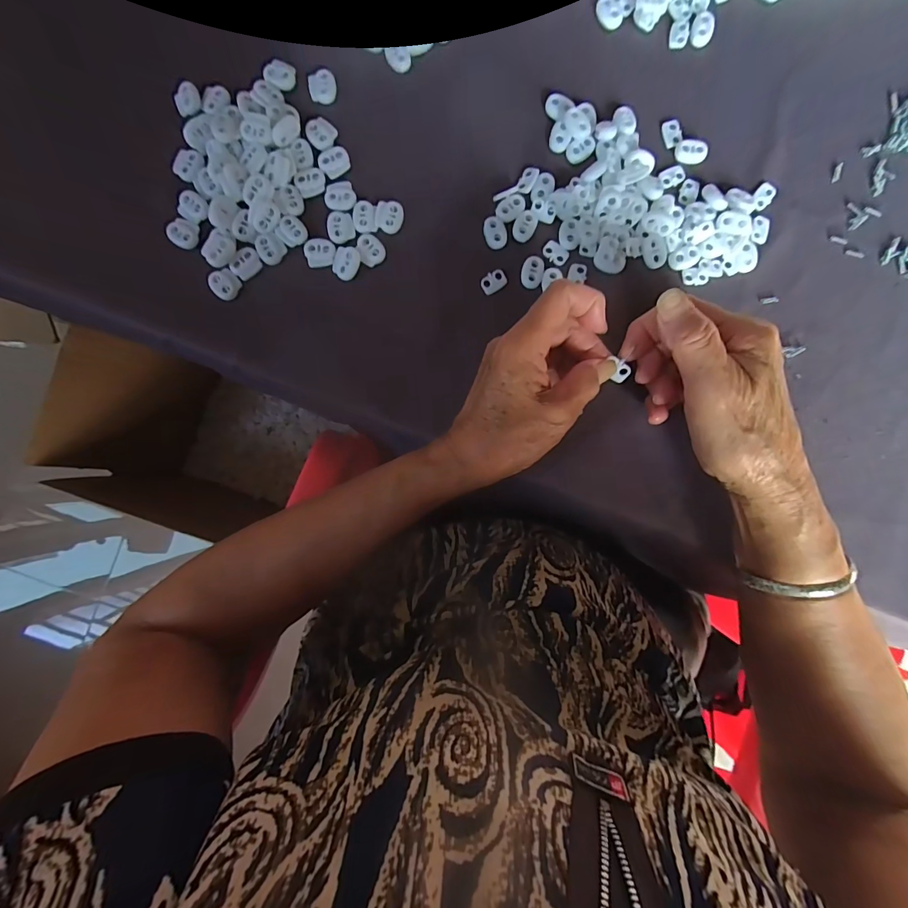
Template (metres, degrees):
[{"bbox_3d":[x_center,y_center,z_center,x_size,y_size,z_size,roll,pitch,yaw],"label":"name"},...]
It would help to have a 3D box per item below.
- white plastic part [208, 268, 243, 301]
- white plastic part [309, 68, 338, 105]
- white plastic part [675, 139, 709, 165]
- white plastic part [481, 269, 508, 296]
[{"bbox_3d":[-0.166,-0.123,0.299,0.021,0.006,0.020,0,89,0],"label":"white plastic part"},{"bbox_3d":[-0.096,-0.269,0.301,0.019,0.005,0.022,1,89,0],"label":"white plastic part"},{"bbox_3d":[0.172,-0.220,0.300,0.022,0.007,0.016,4,89,0],"label":"white plastic part"},{"bbox_3d":[0.029,-0.125,0.297,0.019,0.004,0.013,-31,89,-1],"label":"white plastic part"}]

